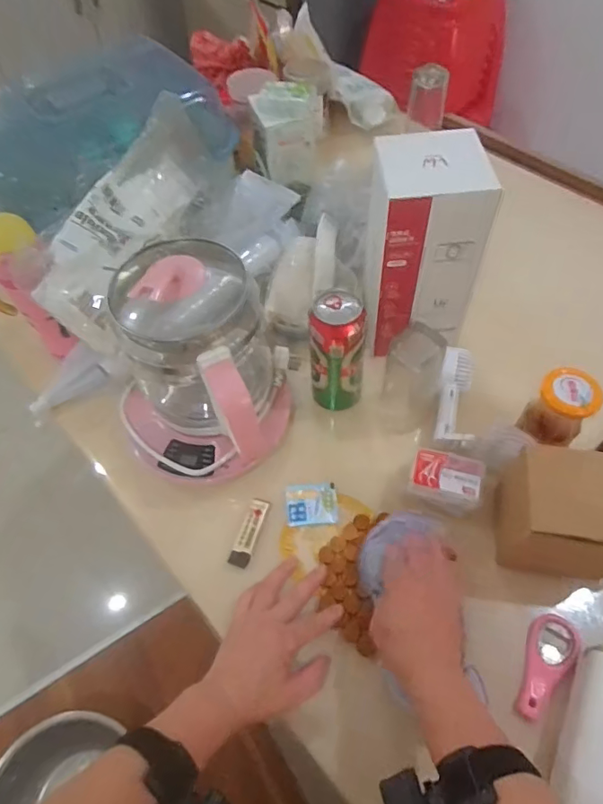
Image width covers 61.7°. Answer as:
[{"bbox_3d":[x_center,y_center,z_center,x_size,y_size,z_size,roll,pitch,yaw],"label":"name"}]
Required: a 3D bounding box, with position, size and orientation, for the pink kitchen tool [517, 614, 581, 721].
[{"bbox_3d":[0.237,0.255,0.489,0.042,0.009,0.100,27,62,18],"label":"pink kitchen tool"}]

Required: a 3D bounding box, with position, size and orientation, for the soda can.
[{"bbox_3d":[0.043,-0.050,0.604,0.060,0.172,0.058,-1,57,2],"label":"soda can"}]

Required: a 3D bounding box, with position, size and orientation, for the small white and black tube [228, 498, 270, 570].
[{"bbox_3d":[-0.059,0.145,0.570,0.025,0.010,0.079,14,59,11],"label":"small white and black tube"}]

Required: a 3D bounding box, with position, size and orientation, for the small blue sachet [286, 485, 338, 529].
[{"bbox_3d":[0.012,0.119,0.588,0.057,0.008,0.048,-4,57,0],"label":"small blue sachet"}]

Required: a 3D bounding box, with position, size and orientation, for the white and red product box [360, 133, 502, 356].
[{"bbox_3d":[0.145,-0.183,0.615,0.114,0.231,0.124,-4,57,0],"label":"white and red product box"}]

